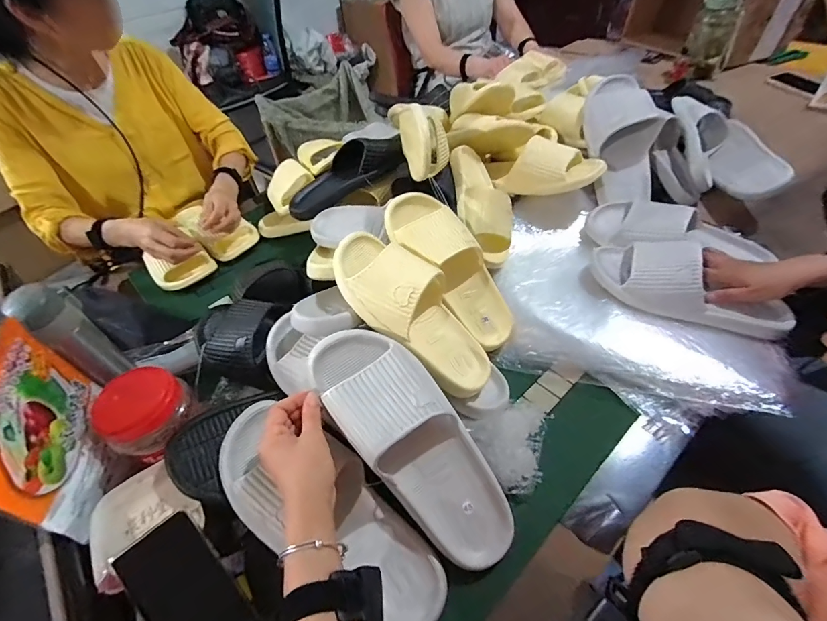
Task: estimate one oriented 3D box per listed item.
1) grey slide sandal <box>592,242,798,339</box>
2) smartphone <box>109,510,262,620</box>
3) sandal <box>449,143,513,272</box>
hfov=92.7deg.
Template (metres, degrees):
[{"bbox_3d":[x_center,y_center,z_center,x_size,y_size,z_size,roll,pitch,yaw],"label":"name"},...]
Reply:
[{"bbox_3d":[0.405,-0.031,0.573,0.277,0.093,0.107,18,52,20],"label":"grey slide sandal"},{"bbox_3d":[-0.215,0.287,0.384,0.077,0.014,0.163,-35,85,-24],"label":"smartphone"},{"bbox_3d":[0.102,-0.195,0.682,0.103,0.080,0.210,-26,60,12],"label":"sandal"}]

